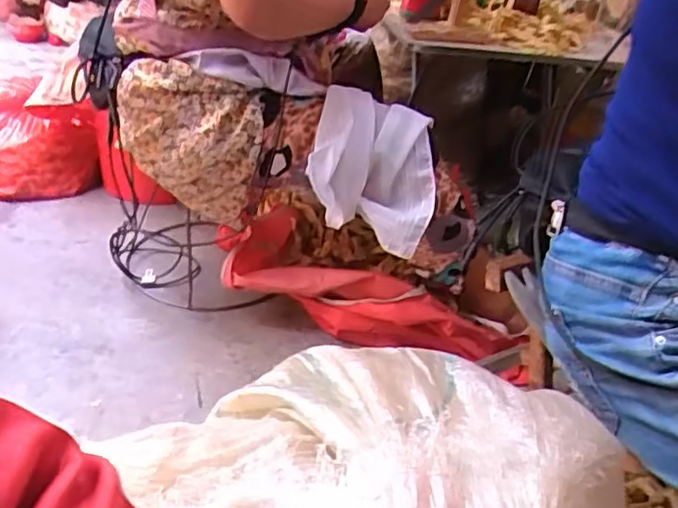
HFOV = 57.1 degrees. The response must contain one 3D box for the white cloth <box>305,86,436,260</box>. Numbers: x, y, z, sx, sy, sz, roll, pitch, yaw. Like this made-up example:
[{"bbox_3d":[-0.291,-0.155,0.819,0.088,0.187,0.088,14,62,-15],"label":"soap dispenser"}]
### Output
[{"bbox_3d":[0.056,-0.133,0.999,0.198,0.190,0.144,8,30,0],"label":"white cloth"}]

